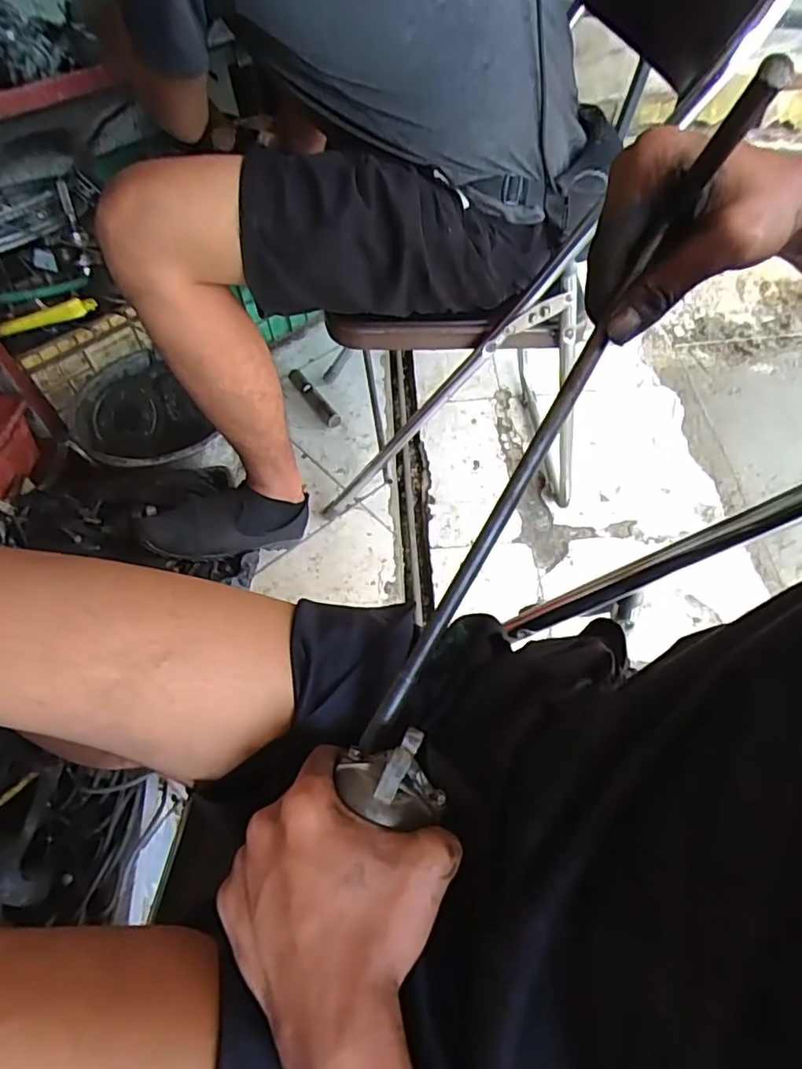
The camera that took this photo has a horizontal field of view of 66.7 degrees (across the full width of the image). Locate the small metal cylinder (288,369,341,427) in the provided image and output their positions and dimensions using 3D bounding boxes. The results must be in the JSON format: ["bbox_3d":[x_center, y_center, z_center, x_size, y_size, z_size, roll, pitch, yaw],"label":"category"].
[{"bbox_3d":[-0.187,-0.295,1.294,0.029,0.032,0.181,-30,57,-17],"label":"small metal cylinder"}]

